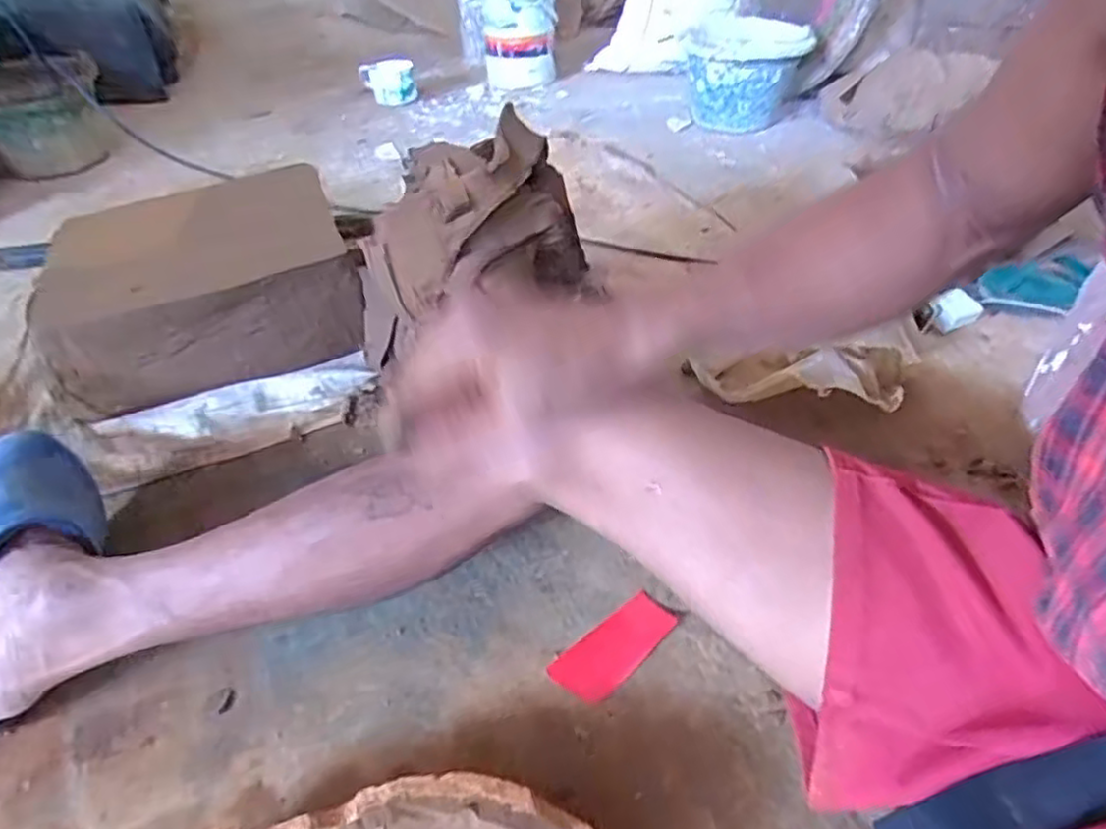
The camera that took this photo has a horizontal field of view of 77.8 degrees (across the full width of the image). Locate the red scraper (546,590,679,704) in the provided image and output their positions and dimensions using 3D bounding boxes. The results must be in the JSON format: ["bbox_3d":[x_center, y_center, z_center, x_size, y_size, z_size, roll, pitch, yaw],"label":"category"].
[{"bbox_3d":[0.050,0.186,0.552,0.106,0.007,0.046,-33,50,-29],"label":"red scraper"}]

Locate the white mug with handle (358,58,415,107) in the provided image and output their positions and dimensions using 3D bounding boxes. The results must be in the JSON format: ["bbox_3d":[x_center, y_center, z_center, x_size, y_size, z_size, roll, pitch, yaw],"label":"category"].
[{"bbox_3d":[-0.386,-0.783,1.614,0.125,0.084,0.114,-12,44,-12],"label":"white mug with handle"}]

